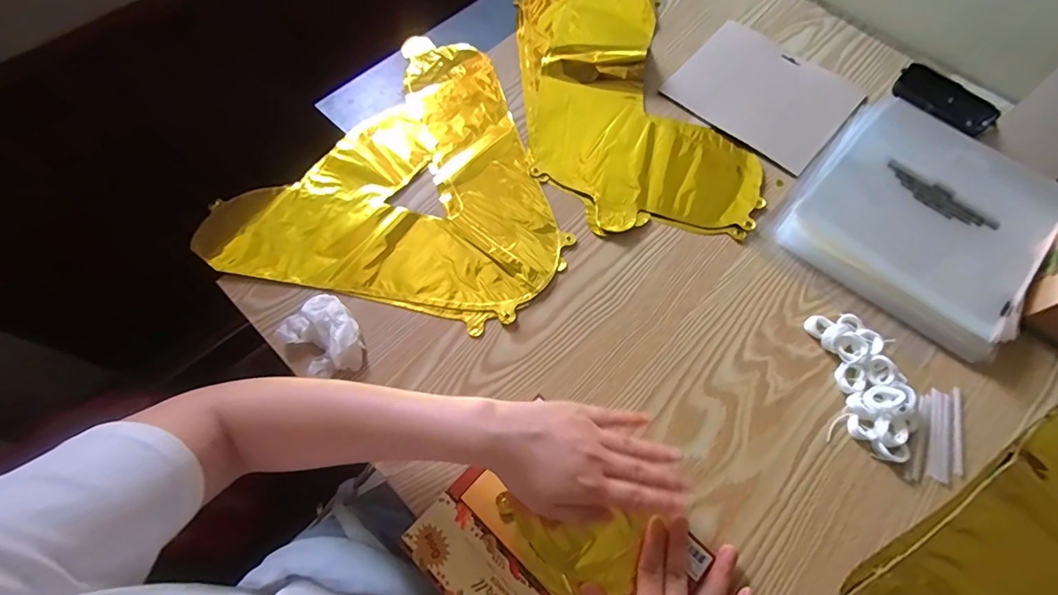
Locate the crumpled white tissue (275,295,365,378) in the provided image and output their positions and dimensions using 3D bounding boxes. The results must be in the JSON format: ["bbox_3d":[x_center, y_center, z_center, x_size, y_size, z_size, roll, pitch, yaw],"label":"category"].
[{"bbox_3d":[-0.185,0.036,0.435,0.059,0.028,0.078,-40,72,-17],"label":"crumpled white tissue"}]

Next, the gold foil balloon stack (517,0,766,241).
[{"bbox_3d":[0.110,-0.258,0.576,0.232,0.021,0.416,-7,66,-3],"label":"gold foil balloon stack"}]

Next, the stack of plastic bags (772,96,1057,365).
[{"bbox_3d":[0.400,-0.086,0.491,0.217,0.031,0.224,39,71,16],"label":"stack of plastic bags"}]

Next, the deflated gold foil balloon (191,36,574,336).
[{"bbox_3d":[-0.120,-0.154,0.533,0.353,0.008,0.359,16,66,7],"label":"deflated gold foil balloon"}]

